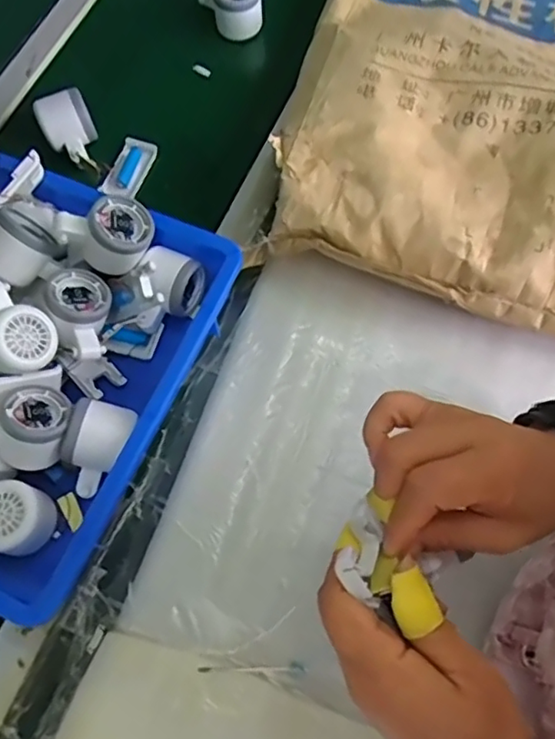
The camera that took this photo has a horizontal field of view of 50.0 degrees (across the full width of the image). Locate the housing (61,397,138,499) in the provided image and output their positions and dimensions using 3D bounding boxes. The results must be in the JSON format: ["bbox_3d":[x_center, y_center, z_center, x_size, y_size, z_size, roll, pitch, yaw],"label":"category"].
[{"bbox_3d":[-0.156,0.071,0.527,0.050,0.060,0.078,10,69,5],"label":"housing"}]

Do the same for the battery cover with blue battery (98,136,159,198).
[{"bbox_3d":[-0.171,-0.232,0.687,0.038,0.019,0.075,22,71,9],"label":"battery cover with blue battery"}]

